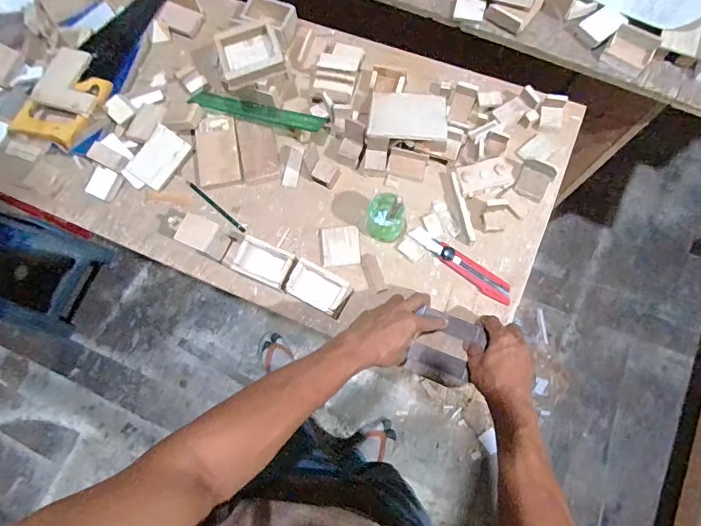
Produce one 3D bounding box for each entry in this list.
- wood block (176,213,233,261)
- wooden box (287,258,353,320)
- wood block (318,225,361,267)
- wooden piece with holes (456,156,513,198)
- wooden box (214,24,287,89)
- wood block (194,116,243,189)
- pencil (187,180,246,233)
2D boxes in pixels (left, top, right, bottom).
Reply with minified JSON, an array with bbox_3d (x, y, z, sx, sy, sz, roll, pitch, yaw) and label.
[{"bbox_3d":[-0.231,-0.040,0.641,0.056,0.083,0.054,25,78,10],"label":"wood block"},{"bbox_3d":[-0.050,0.042,0.626,0.091,0.050,0.059,27,79,10],"label":"wooden box"},{"bbox_3d":[-0.017,-0.028,0.662,0.065,0.016,0.068,-9,75,2],"label":"wood block"},{"bbox_3d":[0.224,-0.145,0.668,0.087,0.014,0.054,-14,75,0],"label":"wooden piece with holes"},{"bbox_3d":[-0.170,-0.350,0.665,0.103,0.028,0.100,-26,75,-3],"label":"wooden box"},{"bbox_3d":[-0.236,-0.197,0.702,0.077,0.013,0.127,-11,75,1],"label":"wood block"},{"bbox_3d":[-0.235,-0.099,0.691,0.137,0.006,0.008,39,81,12],"label":"pencil"}]

